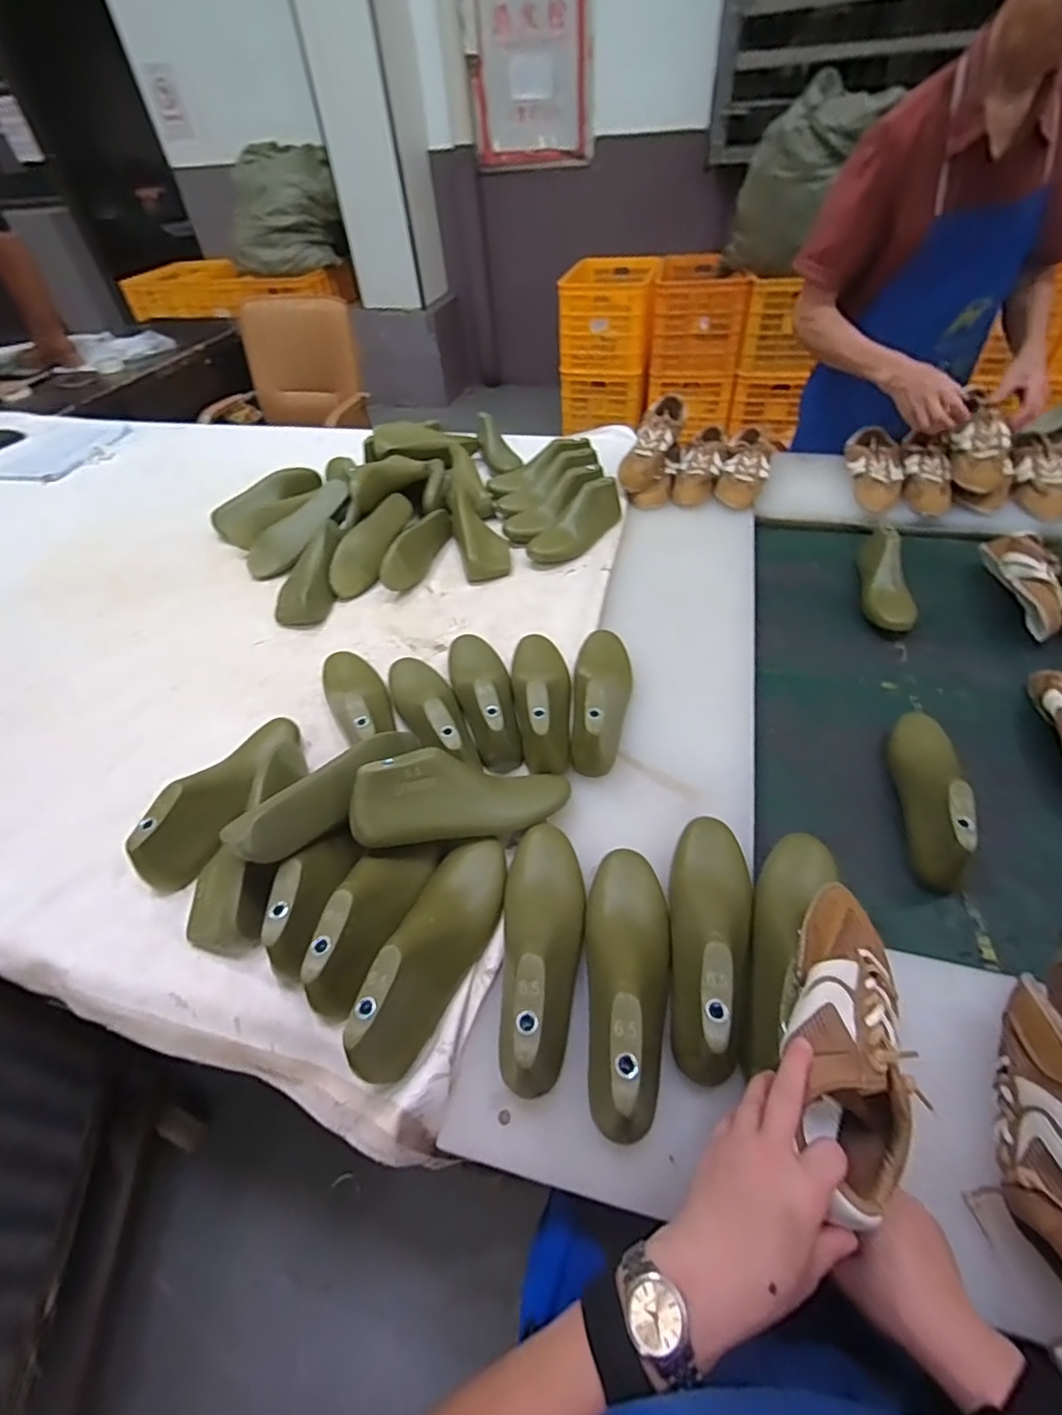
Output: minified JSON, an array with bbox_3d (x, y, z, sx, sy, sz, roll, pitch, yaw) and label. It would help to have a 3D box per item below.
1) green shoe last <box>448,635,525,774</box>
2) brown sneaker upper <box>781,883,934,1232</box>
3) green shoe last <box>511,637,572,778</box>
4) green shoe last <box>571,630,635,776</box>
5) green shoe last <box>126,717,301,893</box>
[{"bbox_3d":[-0.062,-0.030,0.751,0.075,0.075,0.239,-15,47,-8],"label":"green shoe last"},{"bbox_3d":[0.227,0.229,0.416,0.079,0.064,0.206,6,55,11],"label":"brown sneaker upper"},{"bbox_3d":[0.013,-0.026,0.737,0.072,0.086,0.236,-5,47,2],"label":"green shoe last"},{"bbox_3d":[0.091,-0.029,0.740,0.078,0.082,0.239,3,47,8],"label":"green shoe last"},{"bbox_3d":[-0.351,0.097,0.673,0.071,0.084,0.241,14,50,18],"label":"green shoe last"}]

